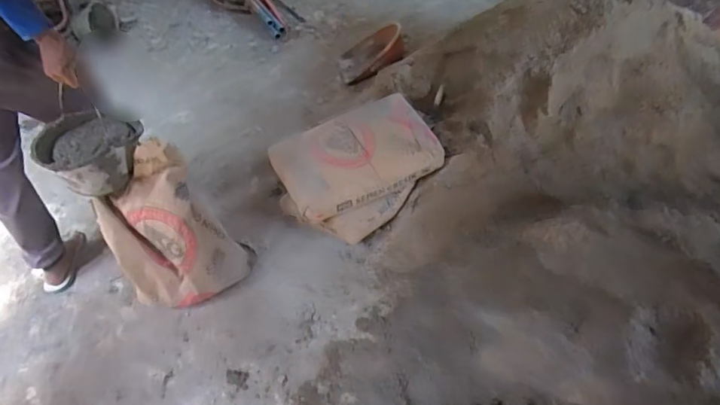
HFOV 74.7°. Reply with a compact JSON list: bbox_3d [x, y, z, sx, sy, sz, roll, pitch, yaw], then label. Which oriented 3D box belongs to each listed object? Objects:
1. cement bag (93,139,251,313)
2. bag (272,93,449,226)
[{"bbox_3d":[-0.593,0.098,1.460,0.291,0.564,0.307,27,52,23],"label":"cement bag"},{"bbox_3d":[-0.005,-0.177,1.748,0.584,0.154,0.353,-24,84,-13],"label":"bag"}]

